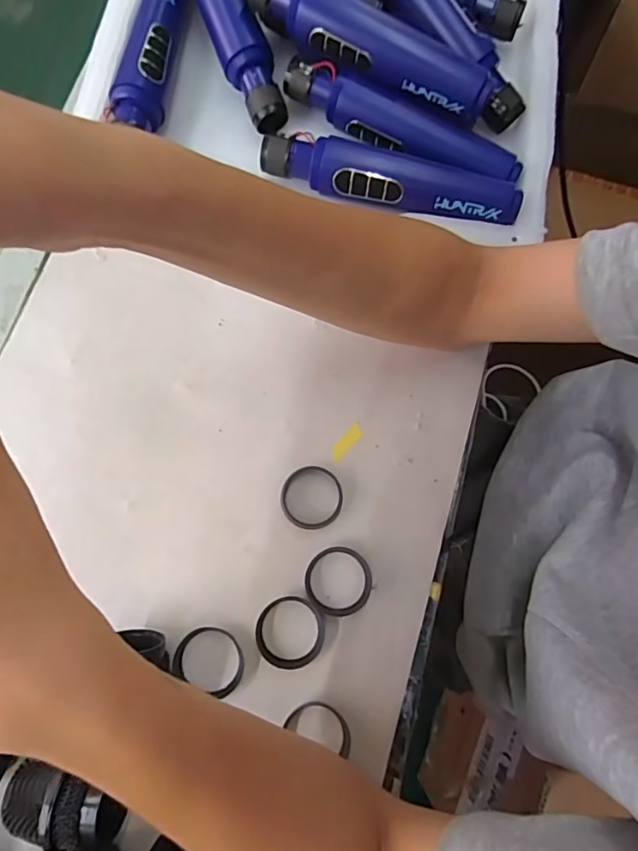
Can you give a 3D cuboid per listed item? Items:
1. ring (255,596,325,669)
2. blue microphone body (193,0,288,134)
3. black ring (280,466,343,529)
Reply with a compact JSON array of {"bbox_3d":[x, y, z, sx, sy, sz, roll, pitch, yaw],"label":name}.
[{"bbox_3d":[-0.019,0.136,0.325,0.045,0.004,0.044,0,76,-2],"label":"ring"},{"bbox_3d":[-0.073,-0.321,0.371,0.036,0.031,0.192,-24,92,-8],"label":"blue microphone body"},{"bbox_3d":[-0.005,0.050,0.347,0.043,0.005,0.044,0,76,-2],"label":"black ring"}]

